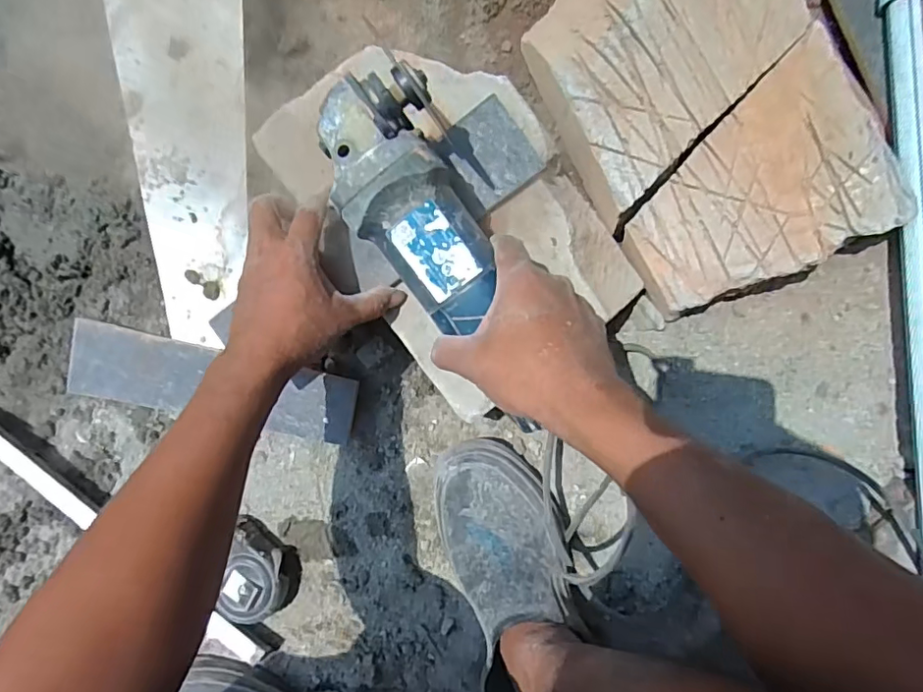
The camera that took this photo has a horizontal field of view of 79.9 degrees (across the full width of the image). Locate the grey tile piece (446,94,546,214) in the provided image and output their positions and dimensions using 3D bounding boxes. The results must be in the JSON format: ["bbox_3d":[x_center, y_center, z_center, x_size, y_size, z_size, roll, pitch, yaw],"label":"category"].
[{"bbox_3d":[0.023,-0.150,0.432,0.059,0.014,0.072,-35,95,2],"label":"grey tile piece"}]

